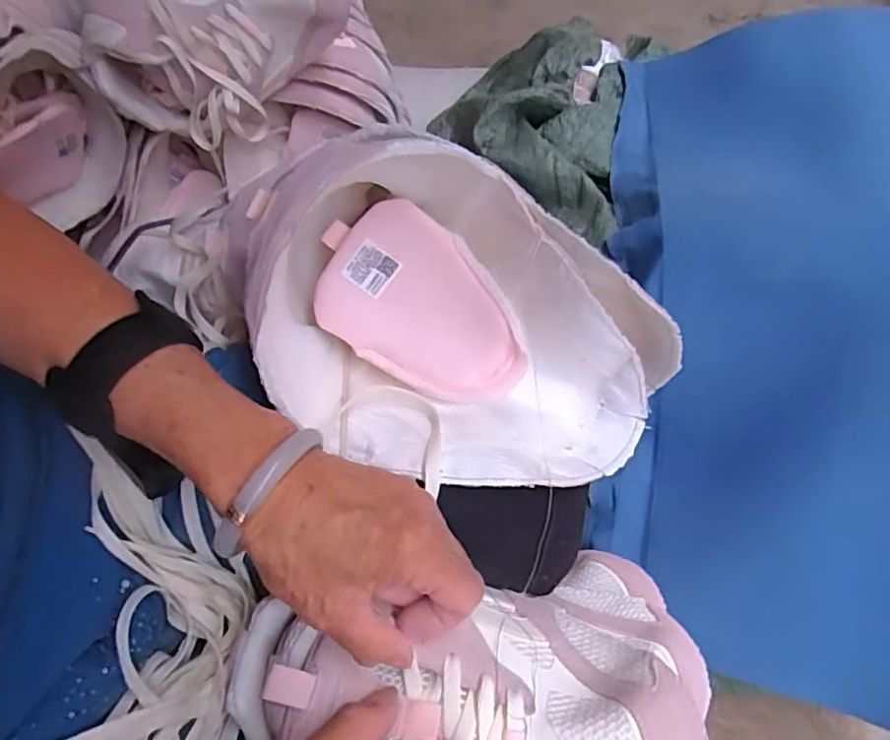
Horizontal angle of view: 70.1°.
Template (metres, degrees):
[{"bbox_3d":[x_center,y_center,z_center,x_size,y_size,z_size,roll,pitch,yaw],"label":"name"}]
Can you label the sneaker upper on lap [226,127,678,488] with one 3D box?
[{"bbox_3d":[0.001,-0.021,0.328,0.219,0.123,0.135,24,70,14],"label":"sneaker upper on lap"}]

